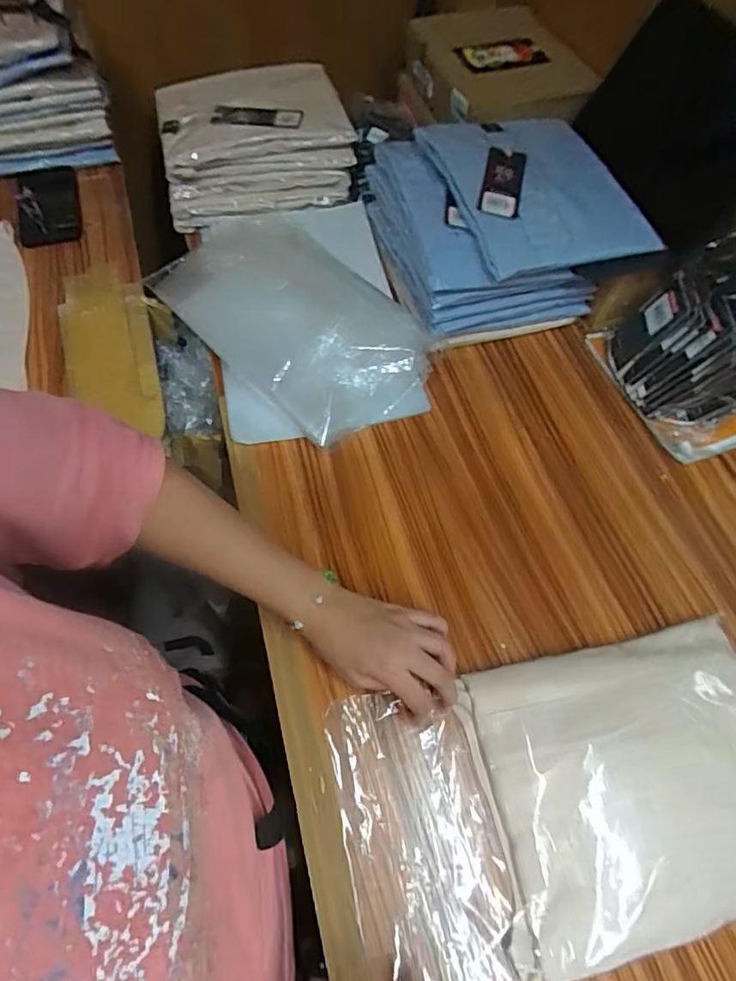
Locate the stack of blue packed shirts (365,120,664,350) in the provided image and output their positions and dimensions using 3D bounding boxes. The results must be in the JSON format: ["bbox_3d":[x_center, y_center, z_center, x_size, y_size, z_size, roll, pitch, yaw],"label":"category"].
[{"bbox_3d":[0.161,-0.335,0.682,0.264,0.138,0.267,-12,61,-8],"label":"stack of blue packed shirts"}]

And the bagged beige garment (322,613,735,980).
[{"bbox_3d":[0.164,0.242,0.427,0.365,0.047,0.208,-9,61,-7],"label":"bagged beige garment"}]

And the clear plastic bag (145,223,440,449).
[{"bbox_3d":[-0.092,-0.208,0.635,0.199,0.063,0.332,-43,76,-8],"label":"clear plastic bag"}]

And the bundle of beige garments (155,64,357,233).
[{"bbox_3d":[-0.172,-0.504,0.774,0.262,0.098,0.219,-17,62,-11],"label":"bundle of beige garments"}]

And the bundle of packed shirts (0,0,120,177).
[{"bbox_3d":[-0.532,-0.635,0.811,0.225,0.155,0.263,-19,63,-12],"label":"bundle of packed shirts"}]

